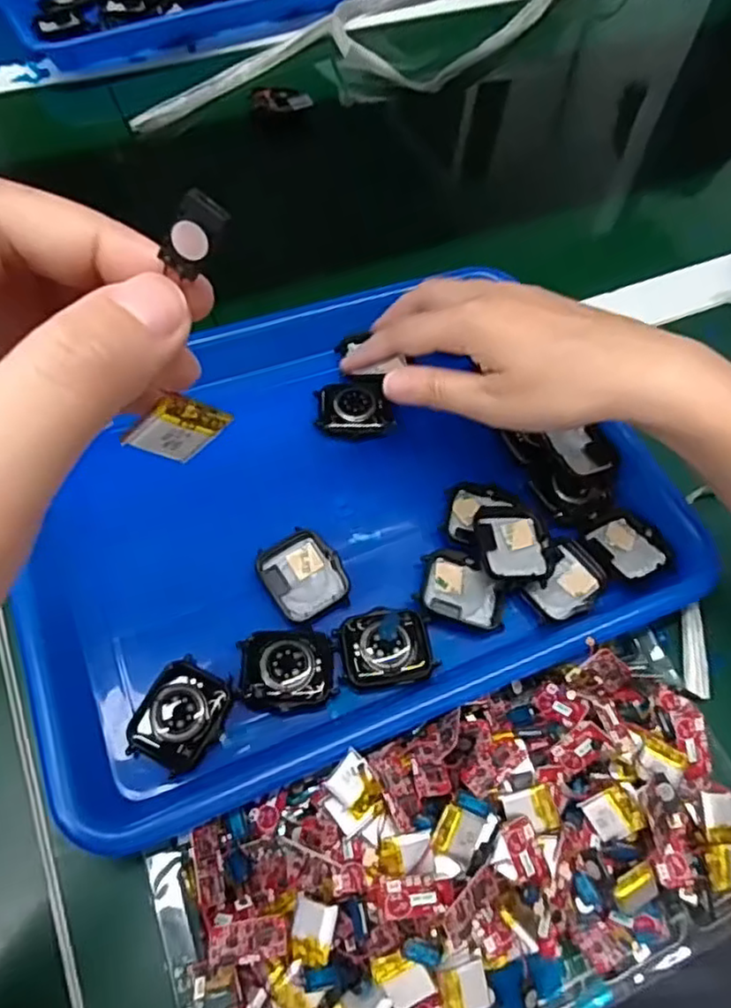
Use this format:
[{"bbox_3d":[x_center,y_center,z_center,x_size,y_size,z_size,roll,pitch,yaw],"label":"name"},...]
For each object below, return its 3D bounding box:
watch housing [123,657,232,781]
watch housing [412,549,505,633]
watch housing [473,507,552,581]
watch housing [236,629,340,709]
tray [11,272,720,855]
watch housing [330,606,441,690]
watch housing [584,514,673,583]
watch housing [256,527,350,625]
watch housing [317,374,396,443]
[{"bbox_3d":[-0.082,0.095,0.295,0.034,0.015,0.044,23,61,10],"label":"watch housing"},{"bbox_3d":[0.049,0.042,0.330,0.043,0.008,0.035,15,60,5],"label":"watch housing"},{"bbox_3d":[0.075,0.021,0.336,0.036,0.015,0.041,-1,60,-4],"label":"watch housing"},{"bbox_3d":[-0.037,0.076,0.308,0.042,0.013,0.039,-1,60,-4],"label":"watch housing"},{"bbox_3d":[-0.018,-0.017,0.360,0.319,0.041,0.275,-18,63,-13],"label":"tray"},{"bbox_3d":[0.009,0.067,0.313,0.045,0.009,0.036,-8,61,-8],"label":"watch housing"},{"bbox_3d":[0.138,0.024,0.347,0.035,0.012,0.037,-25,64,-17],"label":"watch housing"},{"bbox_3d":[-0.031,0.036,0.330,0.037,0.010,0.042,-27,65,-18],"label":"watch housing"},{"bbox_3d":[-0.006,-0.056,0.379,0.043,0.011,0.037,3,60,-2],"label":"watch housing"}]

